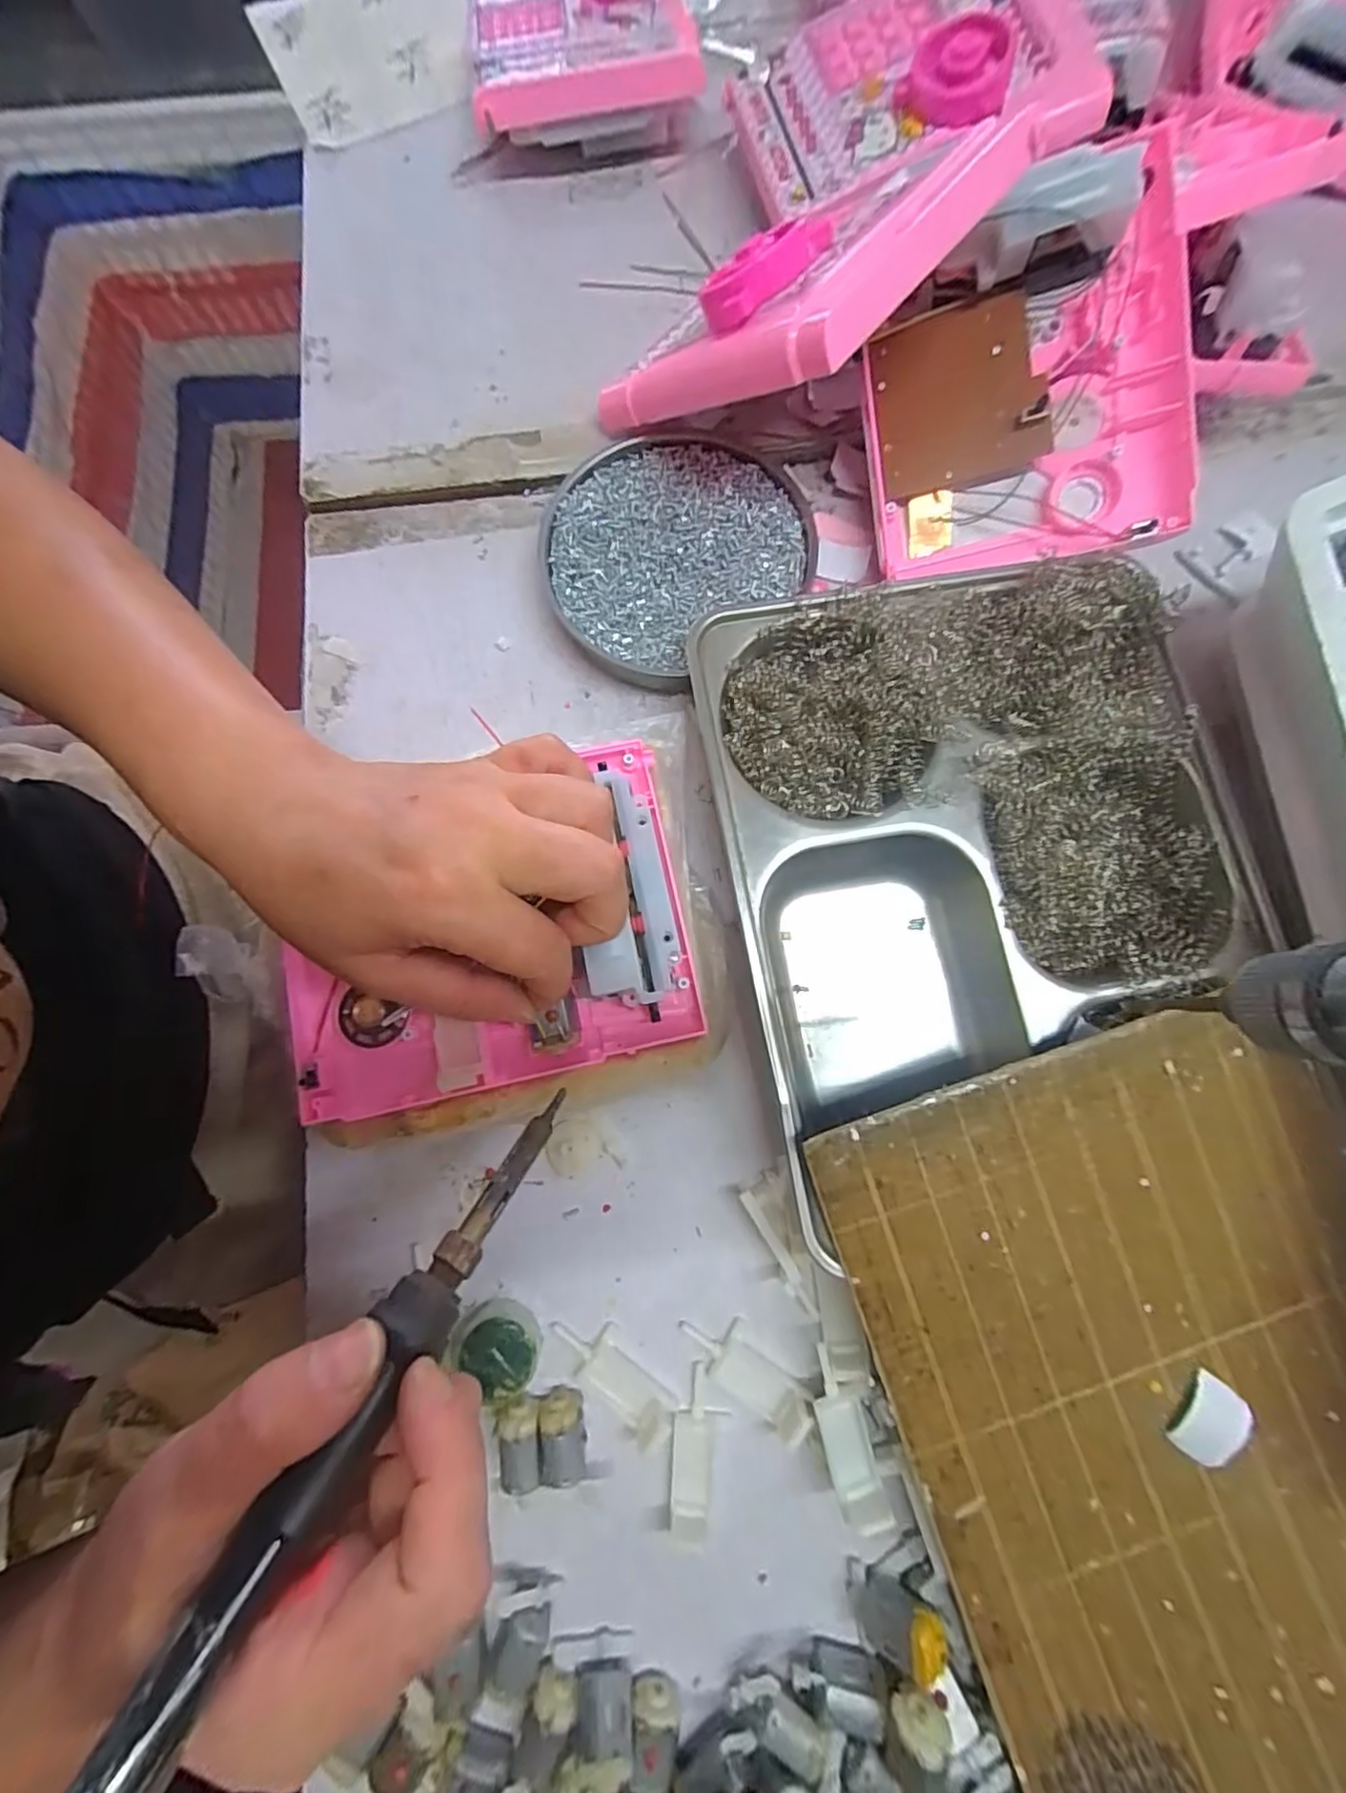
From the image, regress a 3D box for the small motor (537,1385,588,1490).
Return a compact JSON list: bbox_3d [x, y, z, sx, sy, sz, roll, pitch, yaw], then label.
[{"bbox_3d":[-0.044,0.218,0.252,0.019,0.019,0.030,0,79,1],"label":"small motor"}]

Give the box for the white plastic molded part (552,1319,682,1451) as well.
[{"bbox_3d":[-0.025,0.199,0.258,0.021,0.015,0.056,-42,81,-6],"label":"white plastic molded part"}]

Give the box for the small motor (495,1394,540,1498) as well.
[{"bbox_3d":[-0.062,0.221,0.252,0.017,0.018,0.035,-8,79,0],"label":"small motor"}]

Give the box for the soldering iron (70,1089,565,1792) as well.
[{"bbox_3d":[-0.083,0.137,0.154,0.015,0.025,0.199,28,49,6],"label":"soldering iron"}]

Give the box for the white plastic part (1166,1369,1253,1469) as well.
[{"bbox_3d":[0.195,0.191,0.226,0.021,0.005,0.028,35,82,7],"label":"white plastic part"}]

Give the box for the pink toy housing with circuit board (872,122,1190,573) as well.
[{"bbox_3d":[0.161,-0.230,0.285,0.129,0.031,0.143,-7,103,16],"label":"pink toy housing with circuit board"}]

